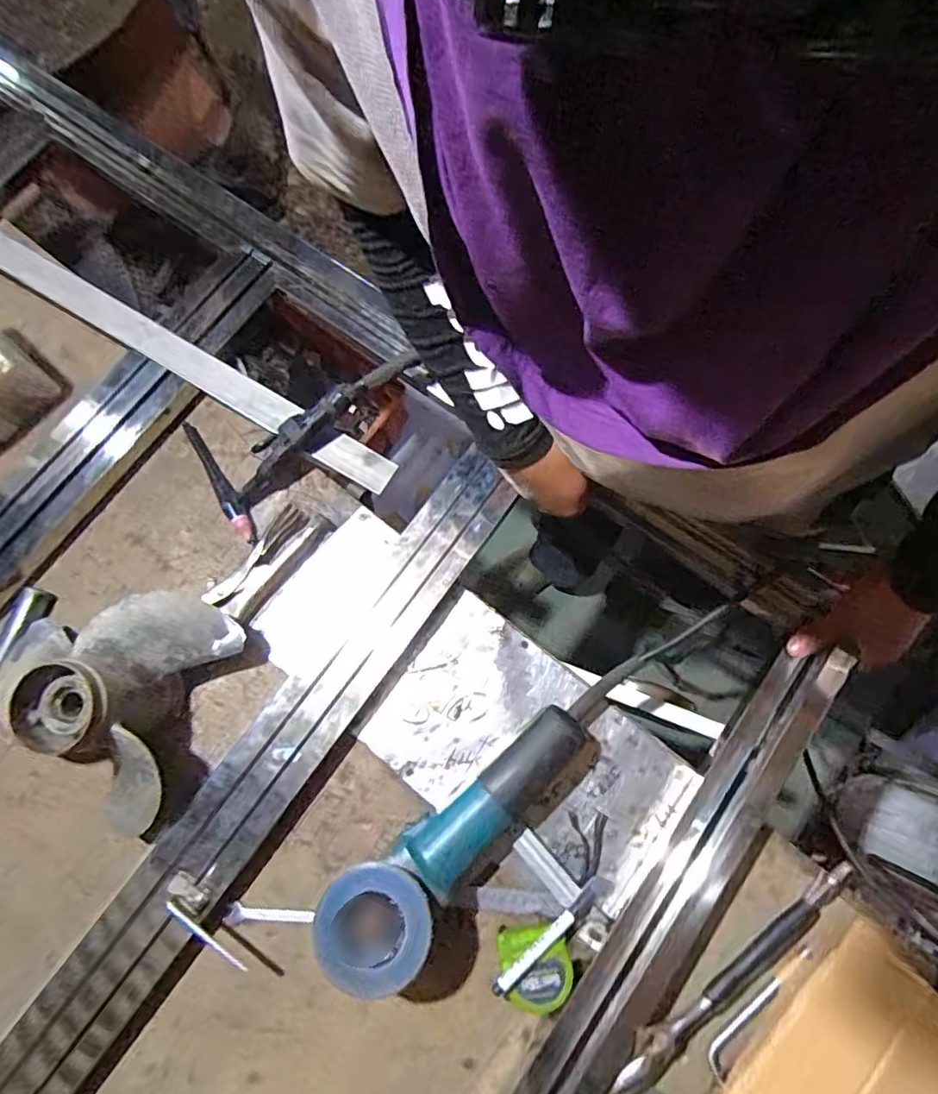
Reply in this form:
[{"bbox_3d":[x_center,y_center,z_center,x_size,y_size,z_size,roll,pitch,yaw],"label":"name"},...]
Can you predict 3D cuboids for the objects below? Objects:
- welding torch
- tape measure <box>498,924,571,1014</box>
[{"bbox_3d":[-0.185,-0.143,0.651,0.256,0.033,0.151,-37,81,5],"label":"welding torch"},{"bbox_3d":[0.062,0.379,0.539,0.063,0.036,0.069,-10,74,-2],"label":"tape measure"}]

